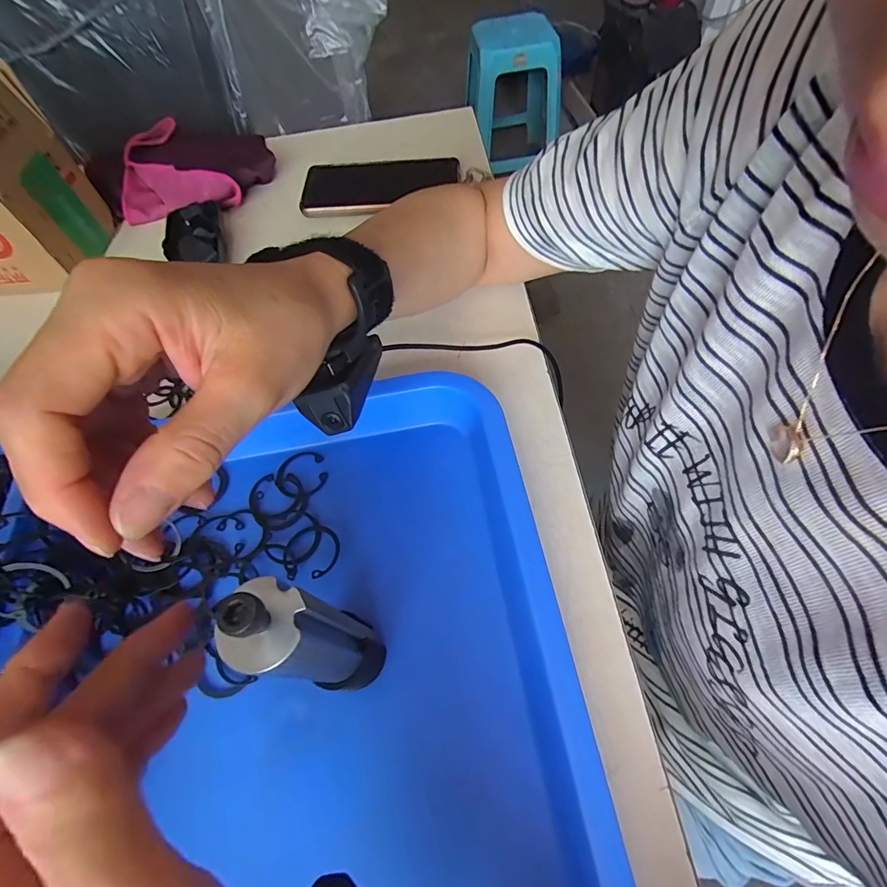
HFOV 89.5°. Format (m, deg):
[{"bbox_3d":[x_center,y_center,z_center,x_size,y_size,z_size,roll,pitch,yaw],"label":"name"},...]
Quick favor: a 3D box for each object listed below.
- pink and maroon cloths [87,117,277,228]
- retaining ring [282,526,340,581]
[{"bbox_3d":[-0.303,-0.312,0.516,0.218,0.047,0.146,12,61,11],"label":"pink and maroon cloths"},{"bbox_3d":[-0.084,0.068,0.284,0.036,0.004,0.035,-2,59,3],"label":"retaining ring"}]

